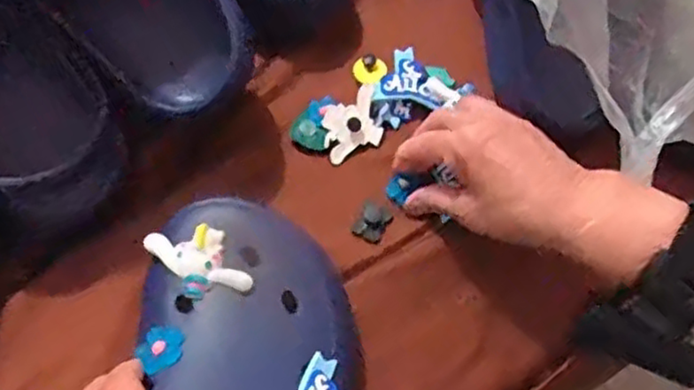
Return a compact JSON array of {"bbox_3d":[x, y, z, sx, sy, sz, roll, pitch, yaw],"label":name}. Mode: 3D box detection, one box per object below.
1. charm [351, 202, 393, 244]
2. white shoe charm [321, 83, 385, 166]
[{"bbox_3d":[0.017,0.018,0.456,0.020,0.004,0.025,26,65,10],"label":"charm"},{"bbox_3d":[0.004,-0.050,0.486,0.047,0.018,0.037,-26,68,-15],"label":"white shoe charm"}]

